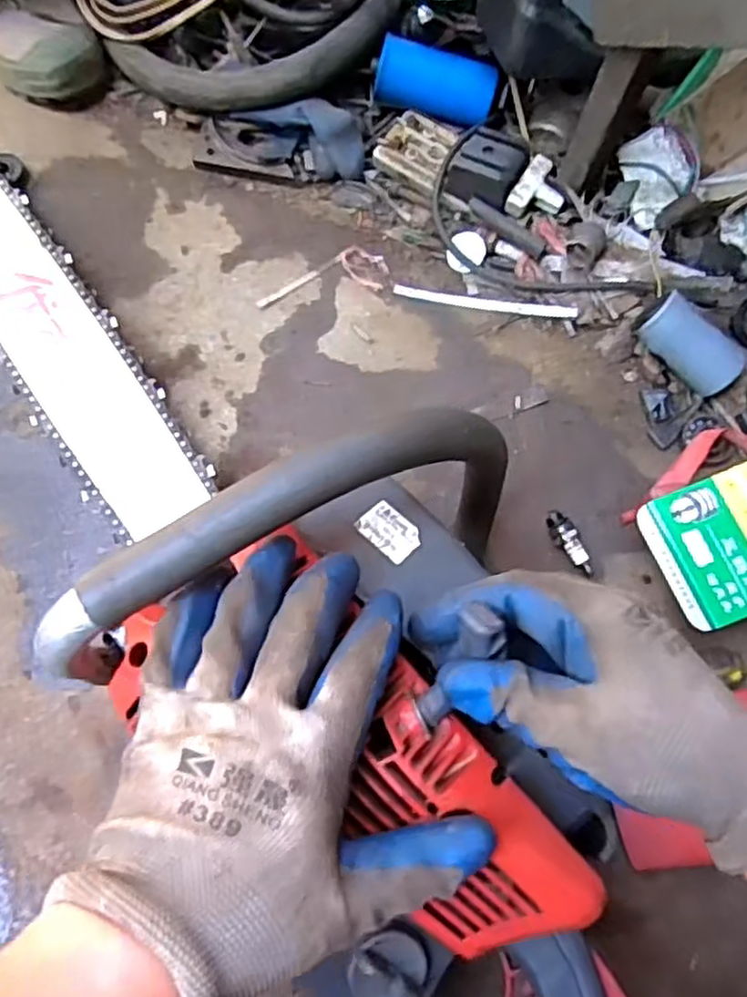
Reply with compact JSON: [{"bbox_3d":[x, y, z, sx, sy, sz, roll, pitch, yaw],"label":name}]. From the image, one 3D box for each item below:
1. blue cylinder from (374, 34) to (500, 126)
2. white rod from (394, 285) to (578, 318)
[{"bbox_3d":[0.052,-0.343,0.586,0.099,0.042,0.044,13,74,2],"label":"blue cylinder"},{"bbox_3d":[0.090,-0.159,0.569,0.145,0.011,0.009,12,73,2],"label":"white rod"}]

